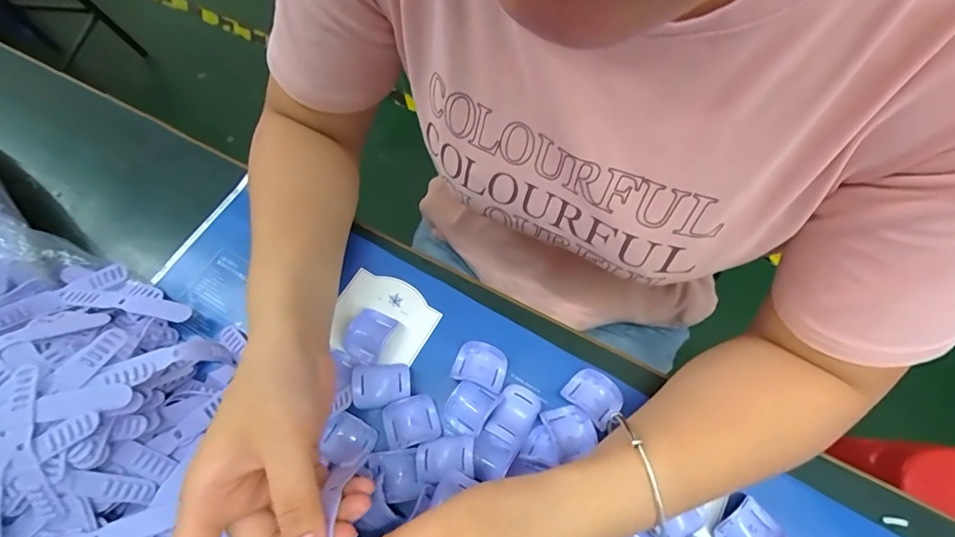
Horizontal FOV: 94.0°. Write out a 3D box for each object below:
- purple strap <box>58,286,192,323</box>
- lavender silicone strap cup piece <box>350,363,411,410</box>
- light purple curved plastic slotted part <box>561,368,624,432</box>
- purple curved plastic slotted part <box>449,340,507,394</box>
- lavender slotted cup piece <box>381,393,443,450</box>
[{"bbox_3d":[-0.259,0.026,0.326,0.095,0.007,0.014,10,54,2],"label":"purple strap"},{"bbox_3d":[-0.067,0.082,0.312,0.039,0.019,0.028,-14,64,-4],"label":"lavender silicone strap cup piece"},{"bbox_3d":[0.082,0.089,0.312,0.037,0.012,0.028,38,73,15],"label":"light purple curved plastic slotted part"},{"bbox_3d":[0.002,0.069,0.322,0.037,0.011,0.029,19,69,8],"label":"purple curved plastic slotted part"},{"bbox_3d":[-0.046,0.105,0.305,0.037,0.016,0.028,-16,64,-5],"label":"lavender slotted cup piece"}]

